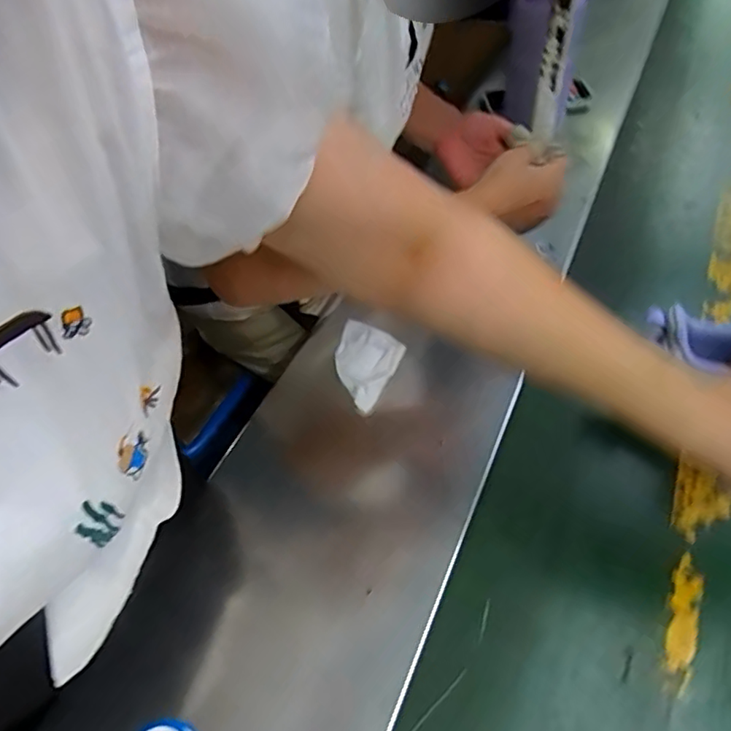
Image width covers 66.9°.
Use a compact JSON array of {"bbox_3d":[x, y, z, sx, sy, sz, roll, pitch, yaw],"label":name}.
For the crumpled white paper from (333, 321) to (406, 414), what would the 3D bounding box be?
[{"bbox_3d":[-0.005,-0.004,0.580,0.071,0.012,0.102,19,57,16],"label":"crumpled white paper"}]

